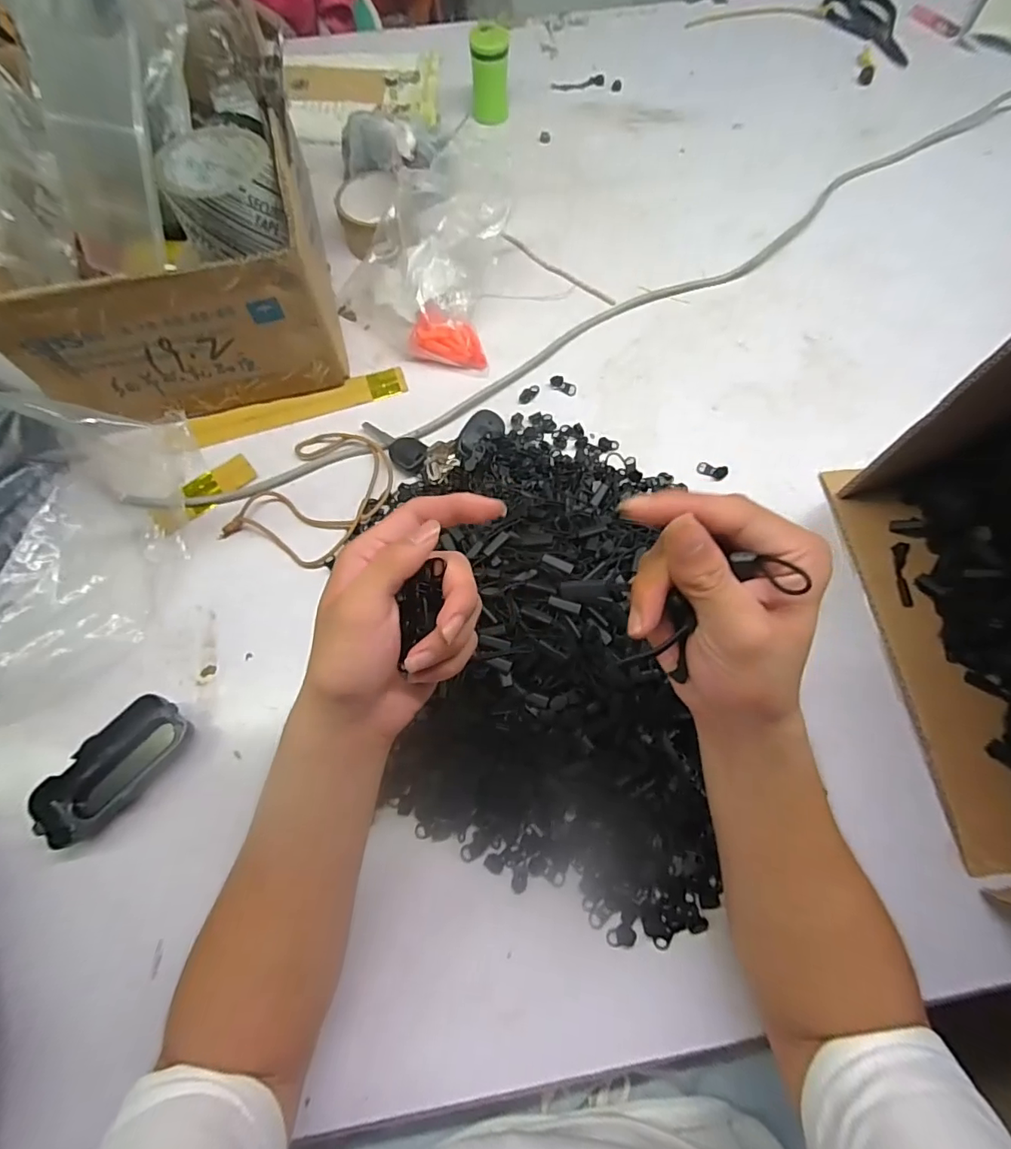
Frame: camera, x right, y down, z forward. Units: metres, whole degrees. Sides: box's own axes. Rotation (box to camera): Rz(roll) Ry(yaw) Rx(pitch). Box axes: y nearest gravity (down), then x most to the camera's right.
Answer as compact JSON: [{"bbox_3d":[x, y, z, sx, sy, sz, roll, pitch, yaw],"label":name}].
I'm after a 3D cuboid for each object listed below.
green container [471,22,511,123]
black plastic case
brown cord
[{"bbox_3d":[-0.019,-0.625,0.661,0.046,0.081,0.046,1,68,2],"label":"green container"},{"bbox_3d":[-0.292,0.140,0.392,0.044,0.029,0.107,33,73,14],"label":"black plastic case"},{"bbox_3d":[-0.171,-0.073,0.489,0.109,0.011,0.137,26,72,12],"label":"brown cord"}]

